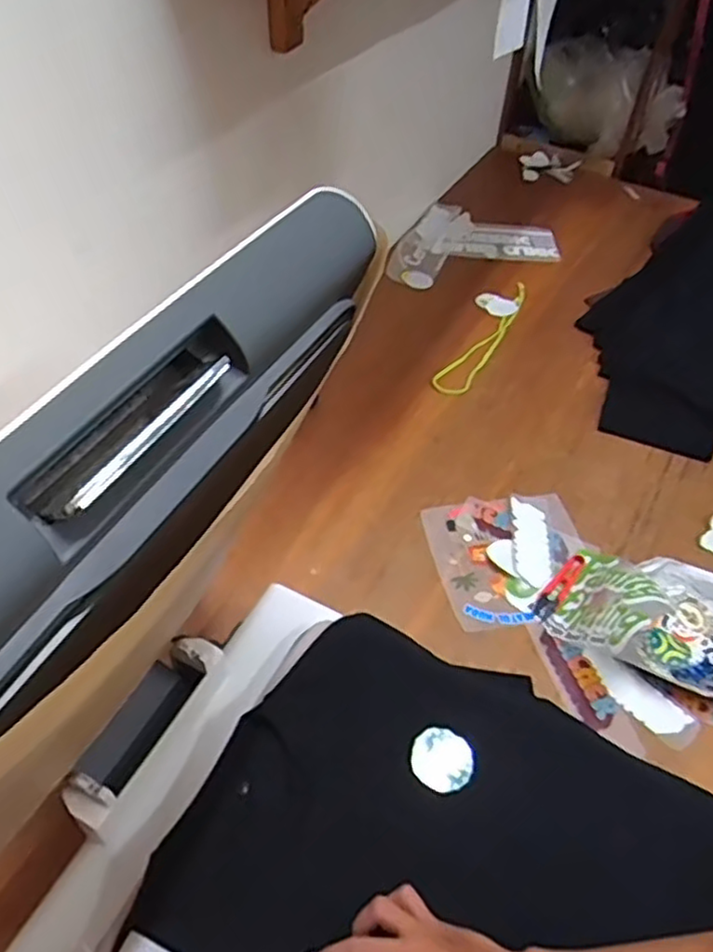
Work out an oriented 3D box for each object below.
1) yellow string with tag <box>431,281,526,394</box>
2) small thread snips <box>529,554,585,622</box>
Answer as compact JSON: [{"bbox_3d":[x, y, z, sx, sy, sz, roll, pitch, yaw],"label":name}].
[{"bbox_3d":[0.222,-0.252,1.215,0.084,0.020,0.338,20,50,11],"label":"yellow string with tag"},{"bbox_3d":[0.262,0.144,0.894,0.025,0.011,0.118,36,55,23],"label":"small thread snips"}]

